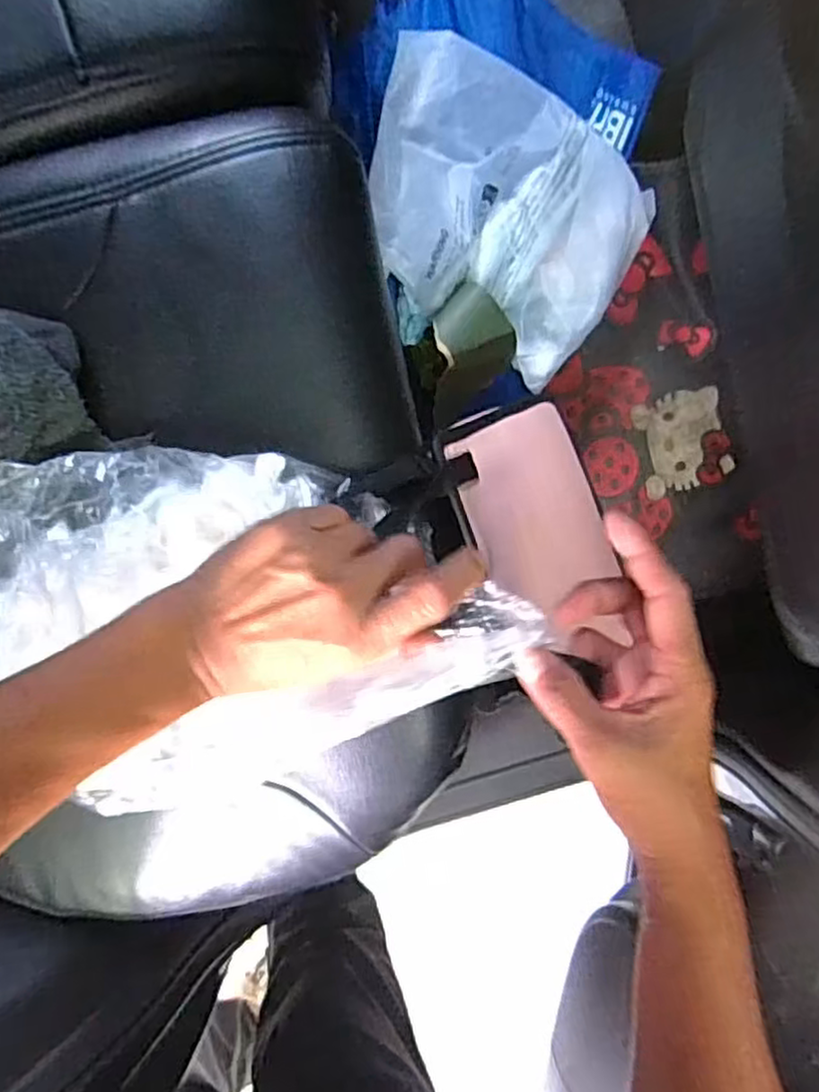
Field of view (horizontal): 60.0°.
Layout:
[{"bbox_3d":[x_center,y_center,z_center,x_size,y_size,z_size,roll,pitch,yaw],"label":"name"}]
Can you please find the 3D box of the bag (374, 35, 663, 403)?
[{"bbox_3d":[0.087,-0.322,0.672,0.292,0.082,0.252,28,91,-9],"label":"bag"}]

